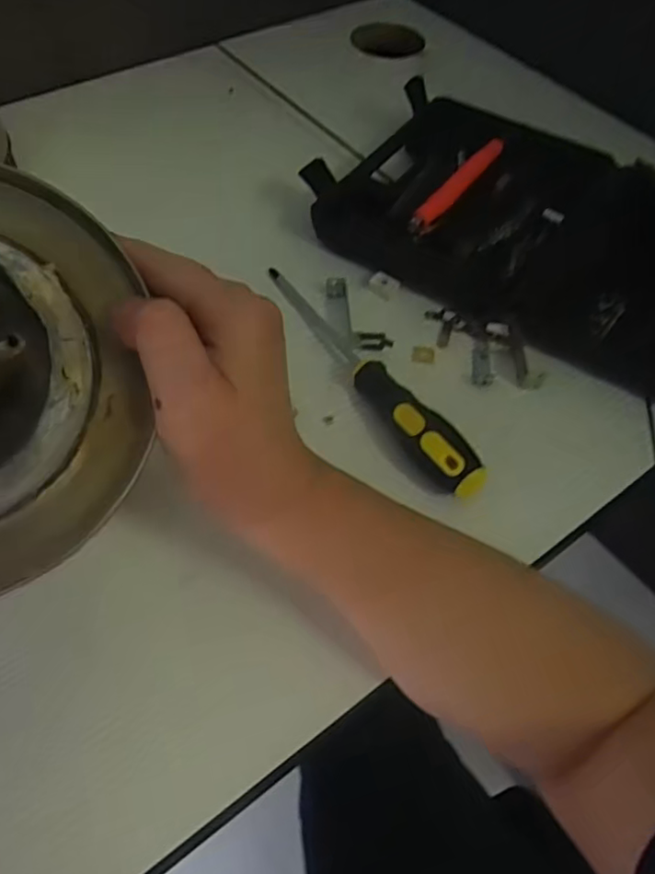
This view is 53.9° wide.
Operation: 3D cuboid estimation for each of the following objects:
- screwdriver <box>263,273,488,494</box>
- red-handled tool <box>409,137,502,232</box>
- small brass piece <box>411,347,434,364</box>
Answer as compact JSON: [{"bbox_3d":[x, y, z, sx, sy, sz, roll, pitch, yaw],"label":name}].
[{"bbox_3d":[0.022,-0.047,0.408,0.027,0.030,0.214,-26,60,-19],"label":"screwdriver"},{"bbox_3d":[0.103,-0.200,0.503,0.014,0.013,0.150,29,59,17],"label":"red-handled tool"},{"bbox_3d":[0.065,-0.055,0.437,0.015,0.005,0.012,12,56,6],"label":"small brass piece"}]

